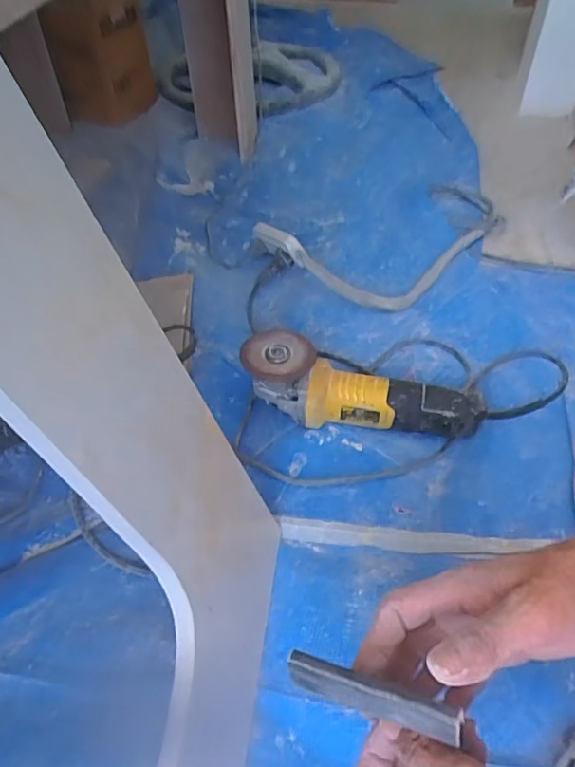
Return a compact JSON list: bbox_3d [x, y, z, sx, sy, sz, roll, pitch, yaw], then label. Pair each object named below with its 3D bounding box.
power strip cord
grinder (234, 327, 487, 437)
[{"bbox_3d":[0.160,-0.262,0.918,0.377,0.071,0.276,-36,56,-26],"label":"power strip cord"},{"bbox_3d":[0.087,0.017,0.656,0.270,0.100,0.084,15,50,16],"label":"grinder"}]

